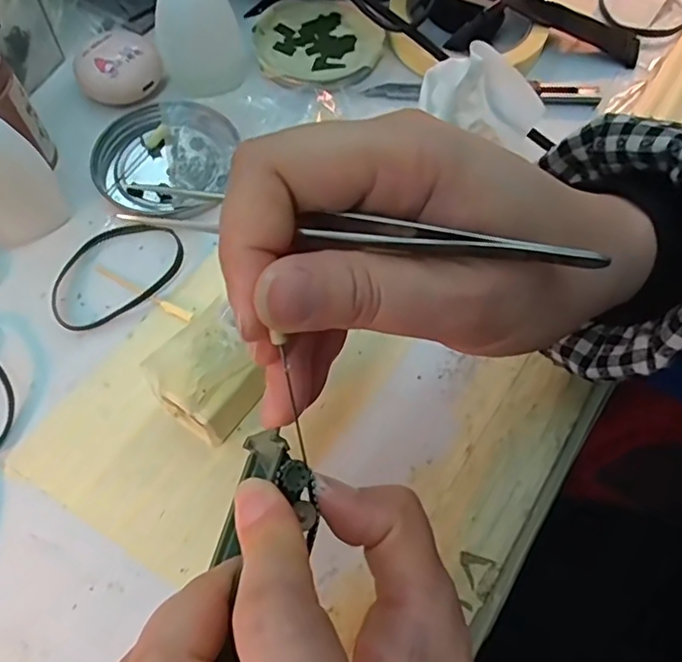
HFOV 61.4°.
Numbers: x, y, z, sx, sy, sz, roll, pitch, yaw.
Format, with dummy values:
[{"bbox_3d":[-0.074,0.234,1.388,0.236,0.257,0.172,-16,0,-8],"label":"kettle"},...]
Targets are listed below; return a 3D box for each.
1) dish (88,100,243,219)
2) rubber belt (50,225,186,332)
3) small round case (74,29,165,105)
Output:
[{"bbox_3d":[-0.098,-0.097,0.317,0.073,0.008,0.074,1,64,-2],"label":"dish"},{"bbox_3d":[-0.113,-0.031,0.288,0.069,0.006,0.049,-30,69,-15],"label":"rubber belt"},{"bbox_3d":[-0.128,-0.151,0.333,0.040,0.019,0.041,1,64,-2],"label":"small round case"}]

